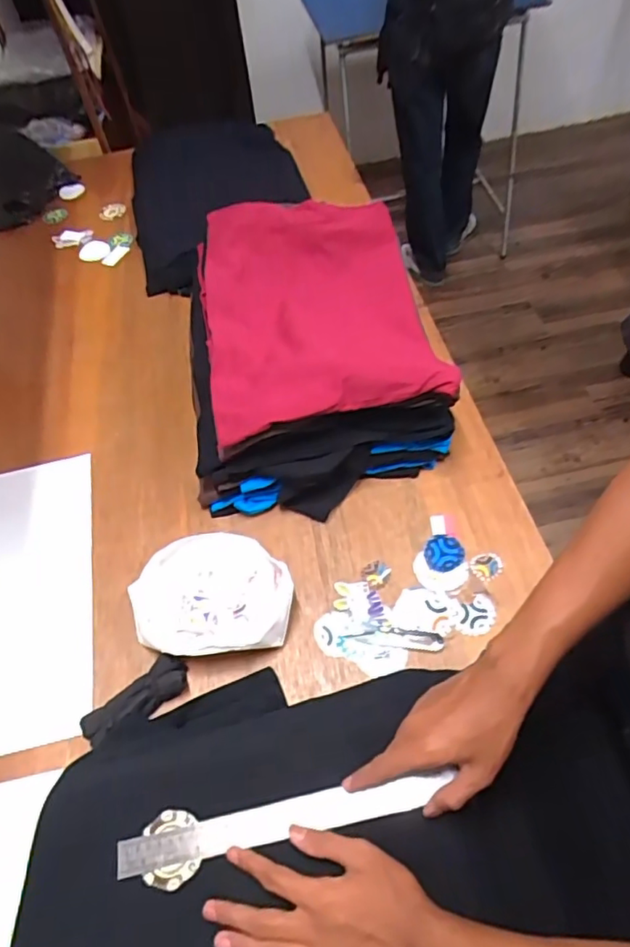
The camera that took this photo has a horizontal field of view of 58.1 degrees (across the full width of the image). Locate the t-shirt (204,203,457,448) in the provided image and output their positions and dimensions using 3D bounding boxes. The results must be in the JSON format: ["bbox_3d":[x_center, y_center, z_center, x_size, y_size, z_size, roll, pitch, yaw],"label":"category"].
[{"bbox_3d":[0.002,-0.262,0.870,0.336,0.054,0.486,-6,52,-7],"label":"t-shirt"}]

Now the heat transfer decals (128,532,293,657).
[{"bbox_3d":[-0.131,0.158,0.731,0.196,0.046,0.155,-7,56,-1],"label":"heat transfer decals"}]

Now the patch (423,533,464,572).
[{"bbox_3d":[0.174,0.106,0.763,0.051,0.006,0.058,28,62,21],"label":"patch"}]

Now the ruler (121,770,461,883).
[{"bbox_3d":[-0.032,0.315,0.514,0.295,0.009,0.030,-13,66,0],"label":"ruler"}]

